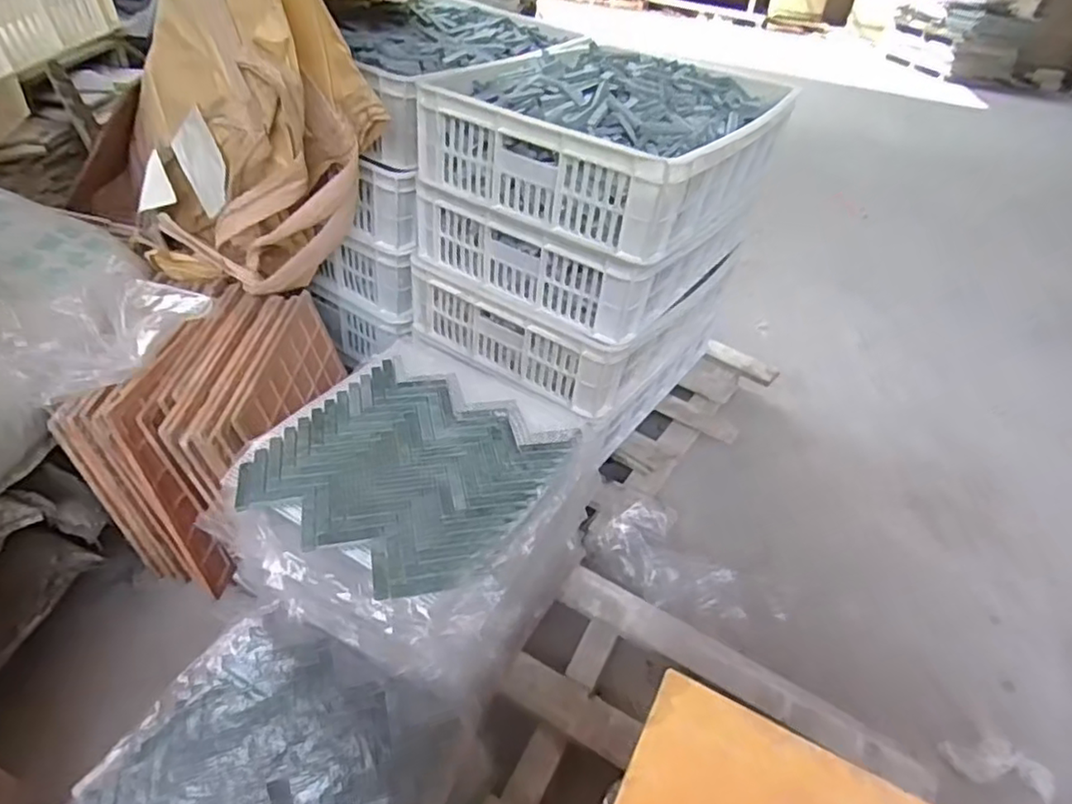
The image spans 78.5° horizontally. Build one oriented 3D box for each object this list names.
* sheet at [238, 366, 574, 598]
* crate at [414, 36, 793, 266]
[{"bbox_3d":[-0.142,0.073,0.729,0.278,0.025,0.257,24,43,20],"label":"sheet"},{"bbox_3d":[0.123,-0.419,1.018,0.412,0.159,0.500,26,43,22],"label":"crate"}]

